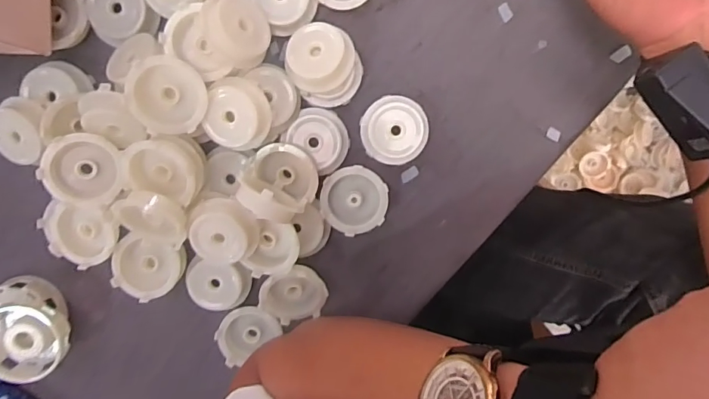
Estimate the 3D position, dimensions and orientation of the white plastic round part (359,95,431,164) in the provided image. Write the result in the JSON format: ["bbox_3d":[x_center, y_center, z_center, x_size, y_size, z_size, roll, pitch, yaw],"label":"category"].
[{"bbox_3d":[0.032,-0.055,0.365,0.052,0.022,0.054,0,99,-1],"label":"white plastic round part"}]

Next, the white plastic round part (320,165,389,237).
[{"bbox_3d":[0.000,0.000,0.373,0.053,0.018,0.054,0,99,-1],"label":"white plastic round part"}]

